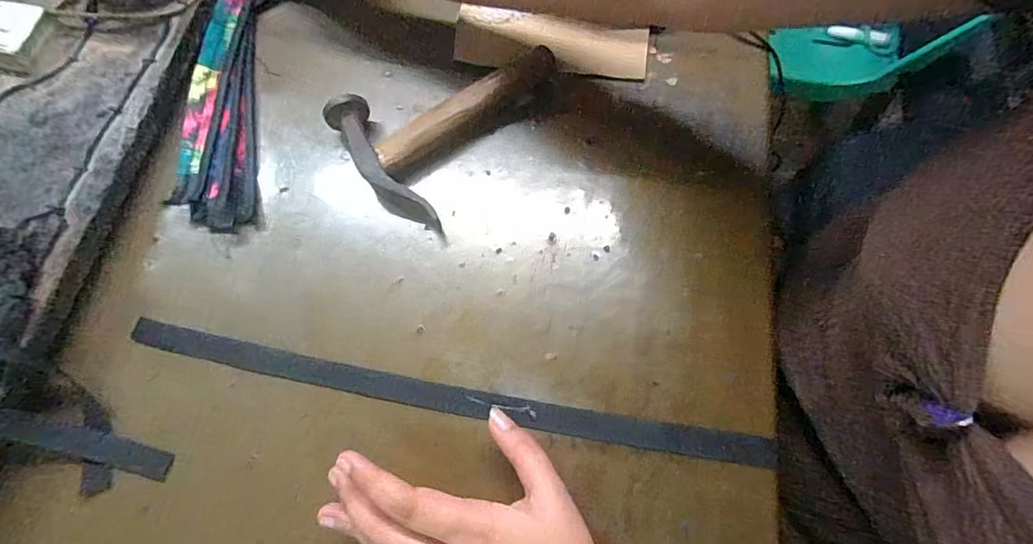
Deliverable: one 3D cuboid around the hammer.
[{"bbox_3d":[-0.040,-0.118,0.370,0.172,0.030,0.114,-34,73,-9],"label":"hammer"}]

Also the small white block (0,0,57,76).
[{"bbox_3d":[-0.389,-0.183,0.380,0.052,0.023,0.052,13,72,7],"label":"small white block"}]

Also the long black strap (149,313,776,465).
[{"bbox_3d":[-0.052,0.079,0.319,0.420,0.005,0.020,10,77,5],"label":"long black strap"}]

